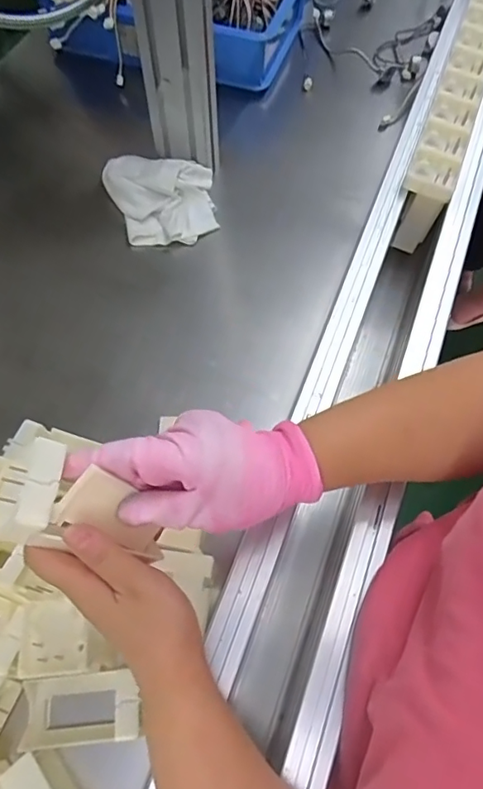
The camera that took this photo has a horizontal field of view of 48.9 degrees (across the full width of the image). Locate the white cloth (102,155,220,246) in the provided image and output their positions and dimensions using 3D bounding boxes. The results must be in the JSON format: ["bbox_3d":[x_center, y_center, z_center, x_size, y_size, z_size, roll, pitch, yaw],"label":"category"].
[{"bbox_3d":[-0.109,-0.261,0.712,0.142,0.032,0.125,-3,85,0],"label":"white cloth"}]

